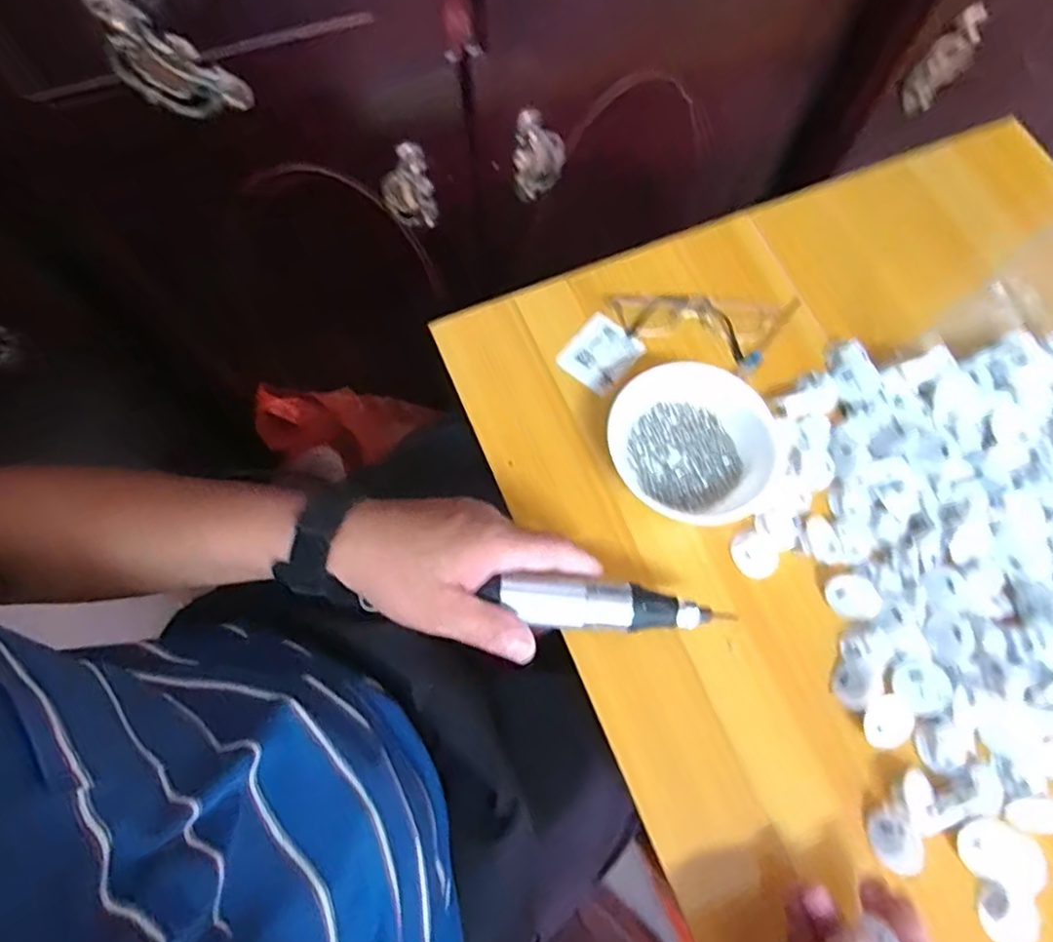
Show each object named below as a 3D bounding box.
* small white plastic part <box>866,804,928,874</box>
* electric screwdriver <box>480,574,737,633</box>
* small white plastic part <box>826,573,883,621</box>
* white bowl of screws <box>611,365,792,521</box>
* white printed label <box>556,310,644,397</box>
[{"bbox_3d":[0.229,0.229,0.397,0.026,0.018,0.034,14,73,3],"label":"small white plastic part"},{"bbox_3d":[0.051,0.084,0.392,0.149,0.022,0.030,6,72,-7],"label":"electric screwdriver"},{"bbox_3d":[0.226,0.087,0.442,0.030,0.004,0.033,-34,77,17],"label":"small white plastic part"},{"bbox_3d":[0.123,-0.019,0.465,0.110,0.044,0.120,0,72,-1],"label":"white bowl of screws"},{"bbox_3d":[0.060,-0.096,0.521,0.051,0.005,0.061,39,75,10],"label":"white printed label"}]

